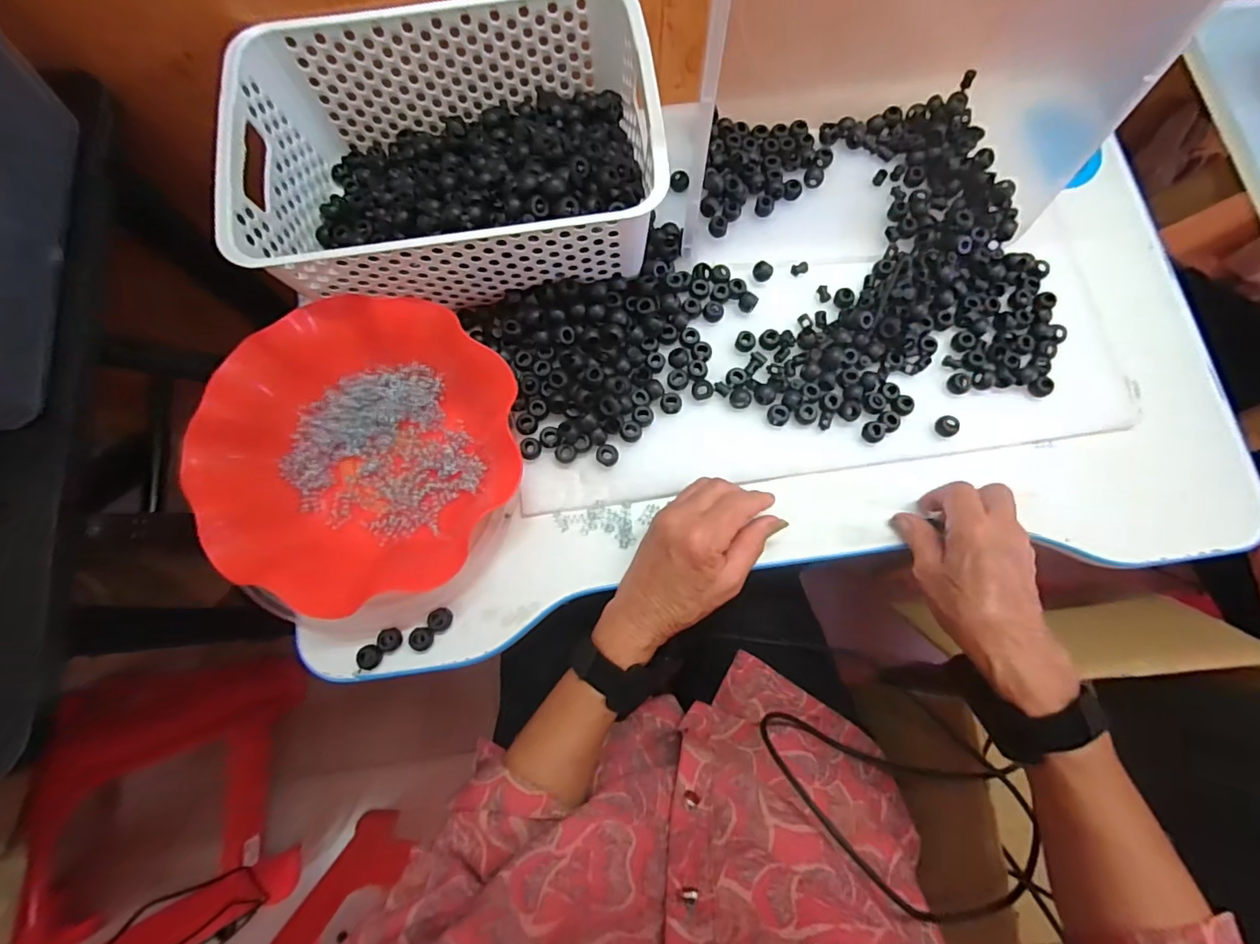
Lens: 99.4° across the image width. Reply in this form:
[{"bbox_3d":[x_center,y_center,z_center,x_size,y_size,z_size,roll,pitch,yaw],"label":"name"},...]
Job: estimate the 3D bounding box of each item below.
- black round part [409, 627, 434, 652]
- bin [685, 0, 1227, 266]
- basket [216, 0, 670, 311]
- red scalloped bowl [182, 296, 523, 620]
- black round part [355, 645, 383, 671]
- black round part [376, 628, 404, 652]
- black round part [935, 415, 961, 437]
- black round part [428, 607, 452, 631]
[{"bbox_3d":[-0.158,0.127,0.406,0.017,0.007,0.017,0,77,-1],"label":"black round part"},{"bbox_3d":[0.195,-0.312,0.354,0.295,0.276,0.187,-1,77,-1],"label":"bin"},{"bbox_3d":[-0.137,-0.246,0.423,0.307,0.097,0.205,-9,77,-3],"label":"basket"},{"bbox_3d":[-0.193,-0.014,0.399,0.208,0.070,0.212,0,77,-1],"label":"red scalloped bowl"},{"bbox_3d":[-0.196,0.140,0.401,0.018,0.010,0.018,0,77,-1],"label":"black round part"},{"bbox_3d":[-0.182,0.127,0.404,0.016,0.008,0.018,11,77,2],"label":"black round part"},{"bbox_3d":[0.262,-0.037,0.441,0.016,0.014,0.018,-26,79,-7],"label":"black round part"},{"bbox_3d":[-0.145,0.113,0.409,0.018,0.009,0.017,0,77,-1],"label":"black round part"}]

